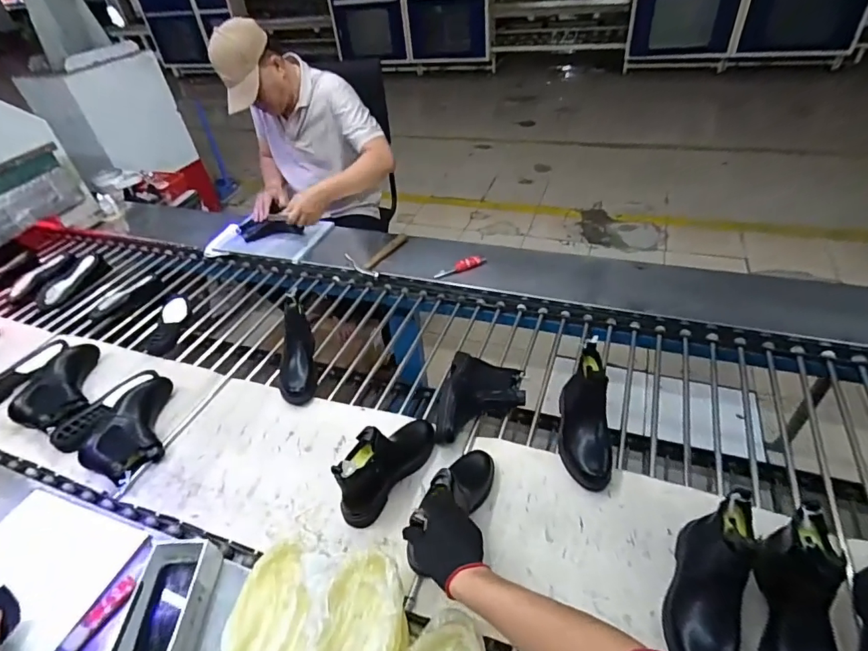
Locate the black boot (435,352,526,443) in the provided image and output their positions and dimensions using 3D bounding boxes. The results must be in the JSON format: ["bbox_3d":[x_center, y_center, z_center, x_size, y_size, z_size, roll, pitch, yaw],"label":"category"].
[{"bbox_3d":[0.108,0.158,1.000,0.158,0.096,0.262,8,44,16],"label":"black boot"}]

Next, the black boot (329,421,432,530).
[{"bbox_3d":[-0.080,0.242,0.853,0.080,0.163,0.238,14,46,22],"label":"black boot"}]

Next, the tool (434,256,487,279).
[{"bbox_3d":[0.080,-0.178,1.405,0.168,0.035,0.032,-18,43,-12],"label":"tool"}]

